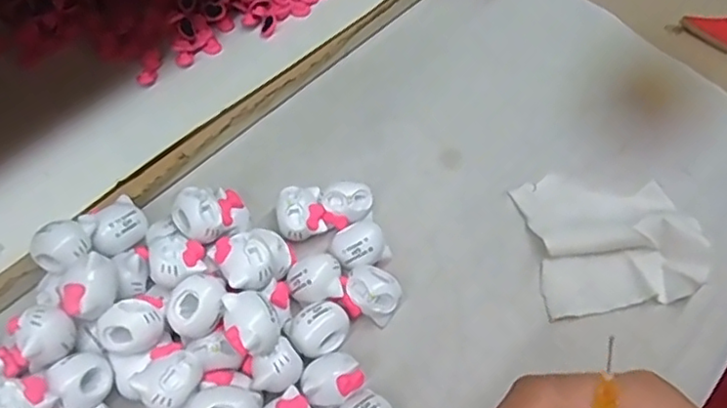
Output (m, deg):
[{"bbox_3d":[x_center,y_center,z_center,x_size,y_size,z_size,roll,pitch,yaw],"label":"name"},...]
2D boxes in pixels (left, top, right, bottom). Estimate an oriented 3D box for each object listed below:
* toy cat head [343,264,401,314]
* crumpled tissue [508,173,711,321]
[{"bbox_3d":[0.005,0.039,0.273,0.021,0.020,0.023,0,60,0],"label":"toy cat head"},{"bbox_3d":[0.119,0.014,0.294,0.078,0.010,0.069,-8,60,-4],"label":"crumpled tissue"}]

